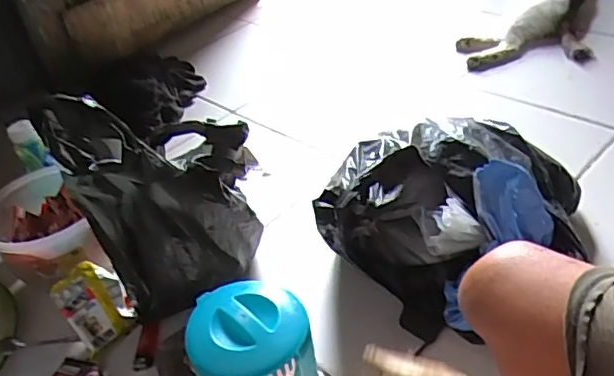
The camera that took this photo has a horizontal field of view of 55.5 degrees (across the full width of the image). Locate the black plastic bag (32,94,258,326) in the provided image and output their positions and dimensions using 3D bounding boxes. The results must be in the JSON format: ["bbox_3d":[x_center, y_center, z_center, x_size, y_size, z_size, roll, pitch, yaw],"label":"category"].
[{"bbox_3d":[-0.147,0.020,0.649,0.192,0.304,0.096,-18,38,-16],"label":"black plastic bag"}]

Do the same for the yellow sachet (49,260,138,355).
[{"bbox_3d":[-0.267,0.146,0.735,0.076,0.103,0.032,-36,12,-25],"label":"yellow sachet"}]

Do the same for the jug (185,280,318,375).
[{"bbox_3d":[-0.040,0.190,0.549,0.110,0.197,0.111,-4,36,3],"label":"jug"}]

